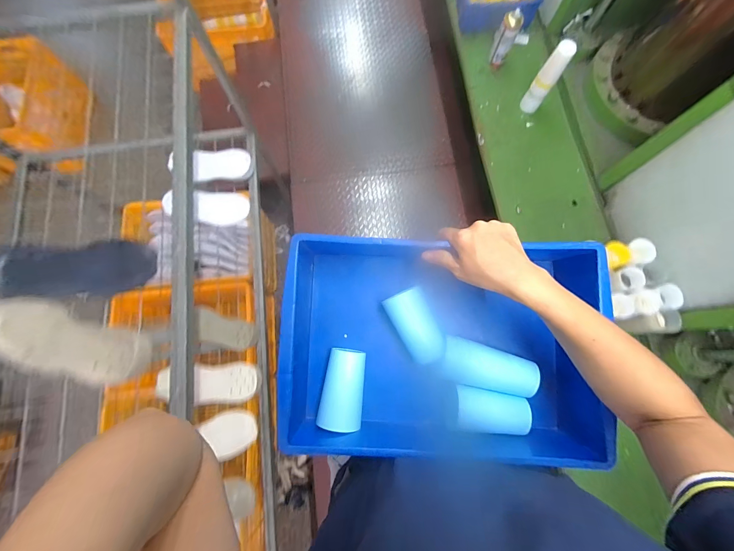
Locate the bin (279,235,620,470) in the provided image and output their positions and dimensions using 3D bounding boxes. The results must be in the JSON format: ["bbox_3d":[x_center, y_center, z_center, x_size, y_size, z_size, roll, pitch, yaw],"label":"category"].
[{"bbox_3d":[0.098,0.091,0.433,0.406,0.104,0.283,5,77,2],"label":"bin"}]

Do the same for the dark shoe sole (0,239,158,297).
[{"bbox_3d":[-0.553,-0.010,0.577,0.301,0.031,0.102,-5,77,-1],"label":"dark shoe sole"}]

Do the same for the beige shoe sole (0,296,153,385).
[{"bbox_3d":[-0.521,0.121,0.542,0.272,0.041,0.115,15,78,4],"label":"beige shoe sole"}]

